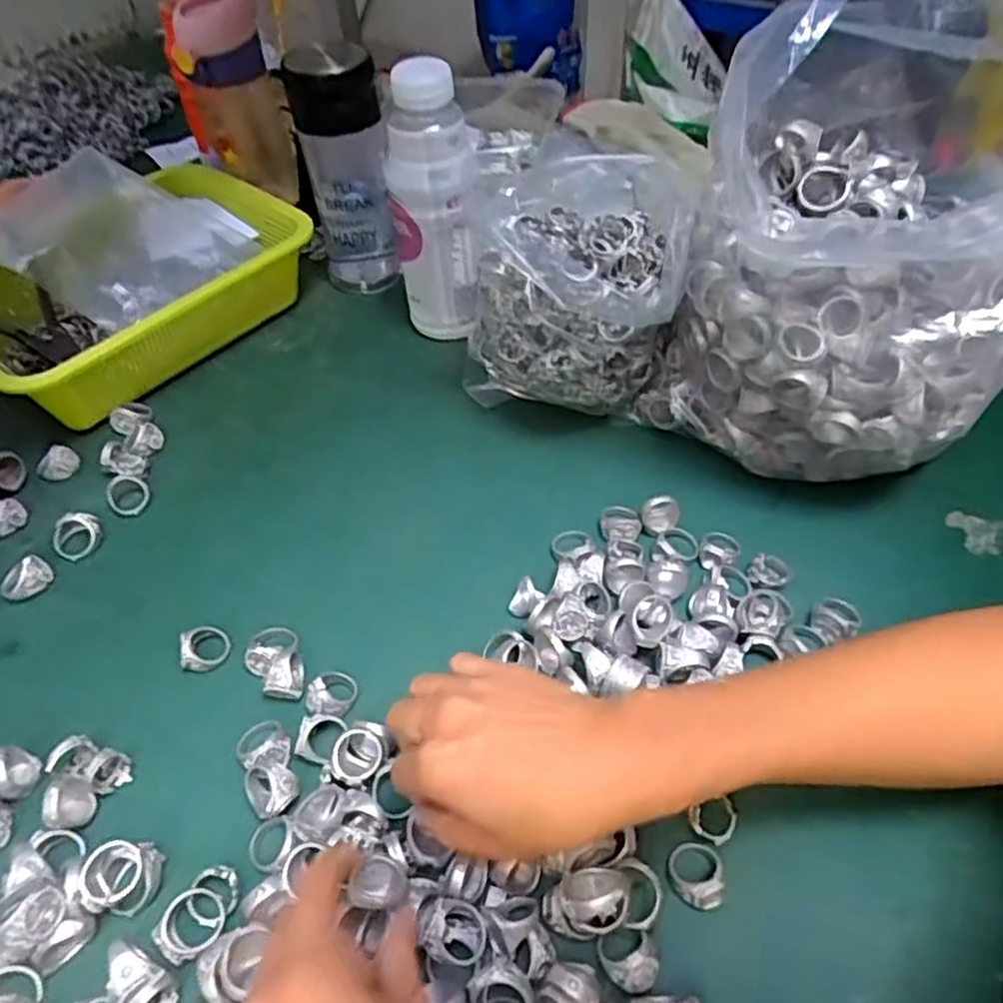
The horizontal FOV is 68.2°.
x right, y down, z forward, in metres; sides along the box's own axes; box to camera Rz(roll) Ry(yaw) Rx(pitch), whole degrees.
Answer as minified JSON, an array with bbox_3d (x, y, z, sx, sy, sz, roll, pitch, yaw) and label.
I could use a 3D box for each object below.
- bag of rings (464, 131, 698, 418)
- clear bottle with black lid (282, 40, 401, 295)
[{"bbox_3d":[0.048,-0.134,0.513,0.147,0.153,0.129,14,51,13],"label":"bag of rings"},{"bbox_3d":[-0.130,-0.273,0.621,0.064,0.198,0.076,-13,50,-10],"label":"clear bottle with black lid"}]

